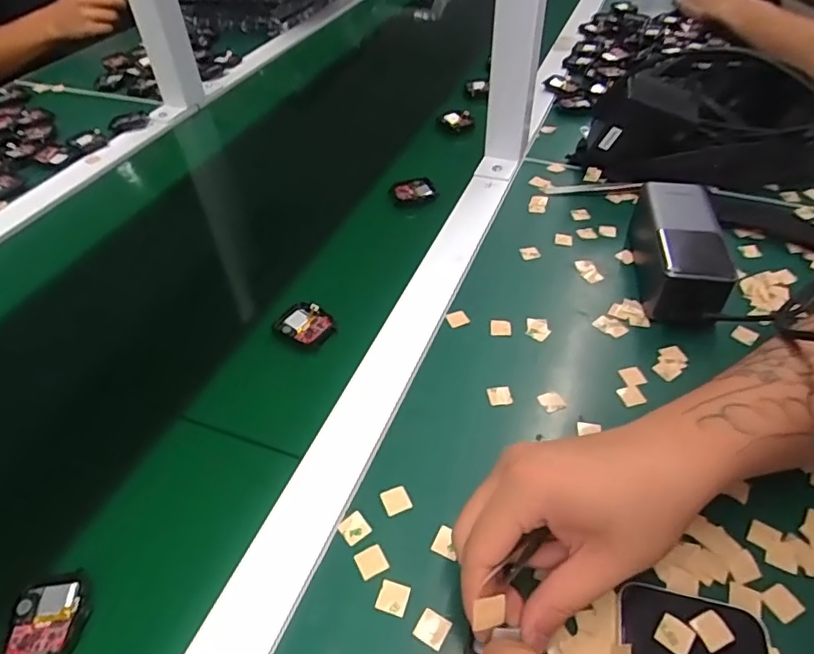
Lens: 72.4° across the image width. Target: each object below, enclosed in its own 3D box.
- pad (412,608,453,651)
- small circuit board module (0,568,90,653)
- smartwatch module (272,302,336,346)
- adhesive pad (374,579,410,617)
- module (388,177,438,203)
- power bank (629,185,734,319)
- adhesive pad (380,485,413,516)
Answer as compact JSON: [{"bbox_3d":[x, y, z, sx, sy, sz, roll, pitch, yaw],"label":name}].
[{"bbox_3d":[0.013,0.156,0.287,0.016,0.007,0.015,24,50,24],"label":"pad"},{"bbox_3d":[-0.188,0.153,0.291,0.036,0.007,0.045,-4,44,-3],"label":"small circuit board module"},{"bbox_3d":[-0.080,-0.004,0.441,0.047,0.010,0.034,19,48,19],"label":"smartwatch module"},{"bbox_3d":[-0.008,0.143,0.295,0.016,0.004,0.015,13,46,14],"label":"adhesive pad"},{"bbox_3d":[0.006,-0.143,0.576,0.048,0.006,0.036,-10,45,-9],"label":"module"},{"bbox_3d":[0.224,-0.067,0.461,0.050,0.055,0.147,7,45,8],"label":"power bank"},{"bbox_3d":[-0.006,0.104,0.335,0.016,0.004,0.017,-19,47,-17],"label":"adhesive pad"}]

